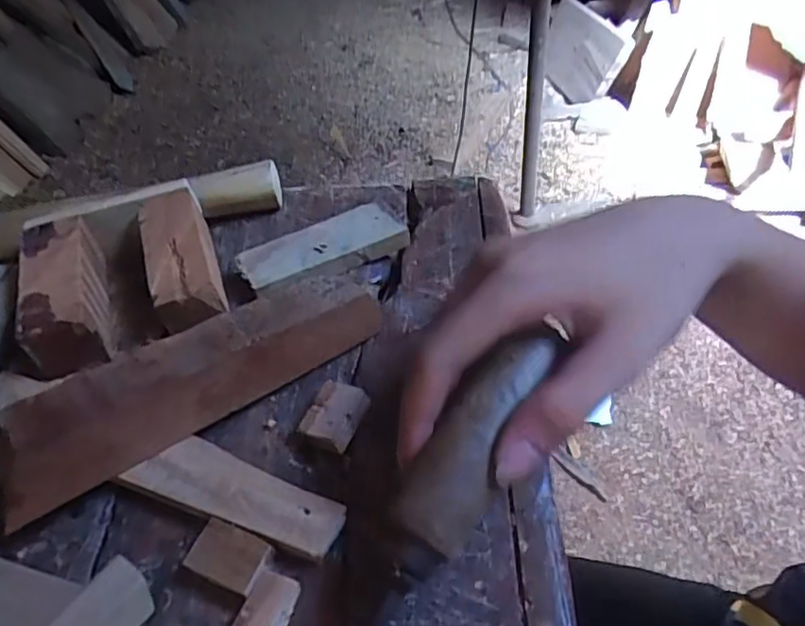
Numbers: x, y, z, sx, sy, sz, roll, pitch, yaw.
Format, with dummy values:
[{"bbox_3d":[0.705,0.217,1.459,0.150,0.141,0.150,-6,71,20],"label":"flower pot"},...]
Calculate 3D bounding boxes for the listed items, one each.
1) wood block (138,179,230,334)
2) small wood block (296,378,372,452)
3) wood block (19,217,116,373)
[{"bbox_3d":[-0.132,-0.037,0.374,0.037,0.024,0.098,-19,49,-10],"label":"wood block"},{"bbox_3d":[-0.033,0.050,0.309,0.025,0.009,0.032,17,52,21],"label":"small wood block"},{"bbox_3d":[-0.196,-0.012,0.364,0.035,0.036,0.094,-19,49,-10],"label":"wood block"}]

